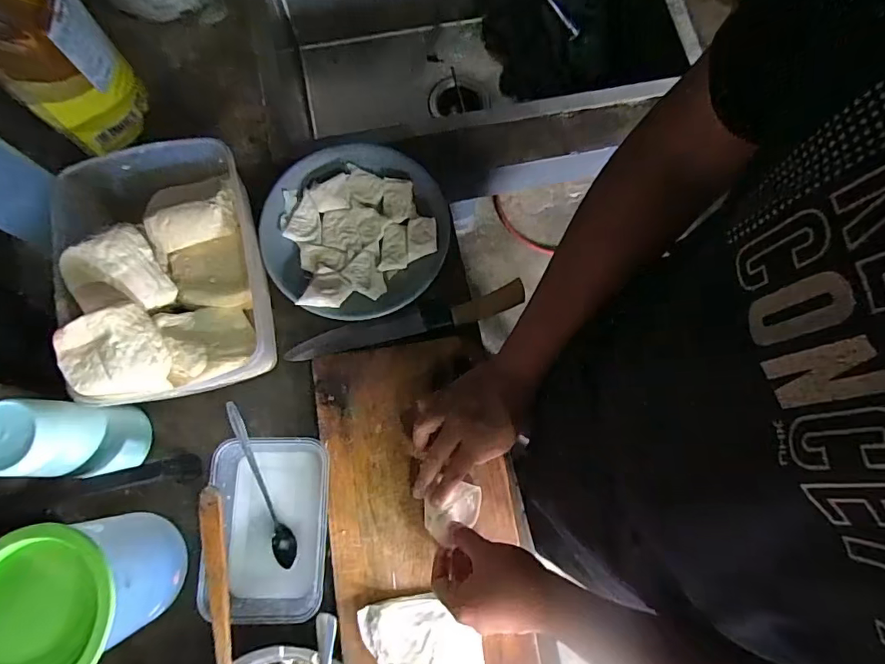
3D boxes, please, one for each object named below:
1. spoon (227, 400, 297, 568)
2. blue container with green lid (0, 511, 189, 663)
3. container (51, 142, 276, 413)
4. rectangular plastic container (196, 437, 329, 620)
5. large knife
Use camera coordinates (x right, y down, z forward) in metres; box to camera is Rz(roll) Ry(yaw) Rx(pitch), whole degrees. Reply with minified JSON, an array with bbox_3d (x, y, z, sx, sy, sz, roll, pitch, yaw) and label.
[{"bbox_3d":[-0.188,0.157,0.504,0.021,0.016,0.176,-20,93,-5],"label":"spoon"},{"bbox_3d":[-0.307,0.226,0.425,0.105,0.151,0.117,-29,79,-7],"label":"blue container with green lid"},{"bbox_3d":[-0.288,-0.067,0.509,0.182,0.117,0.264,-12,77,-3],"label":"container"},{"bbox_3d":[-0.176,0.197,0.501,0.112,0.059,0.168,-2,77,-1],"label":"rectangular plastic container"},{"bbox_3d":[-0.039,-0.009,0.567,0.277,0.021,0.032,-16,77,-4],"label":"large knife"}]

